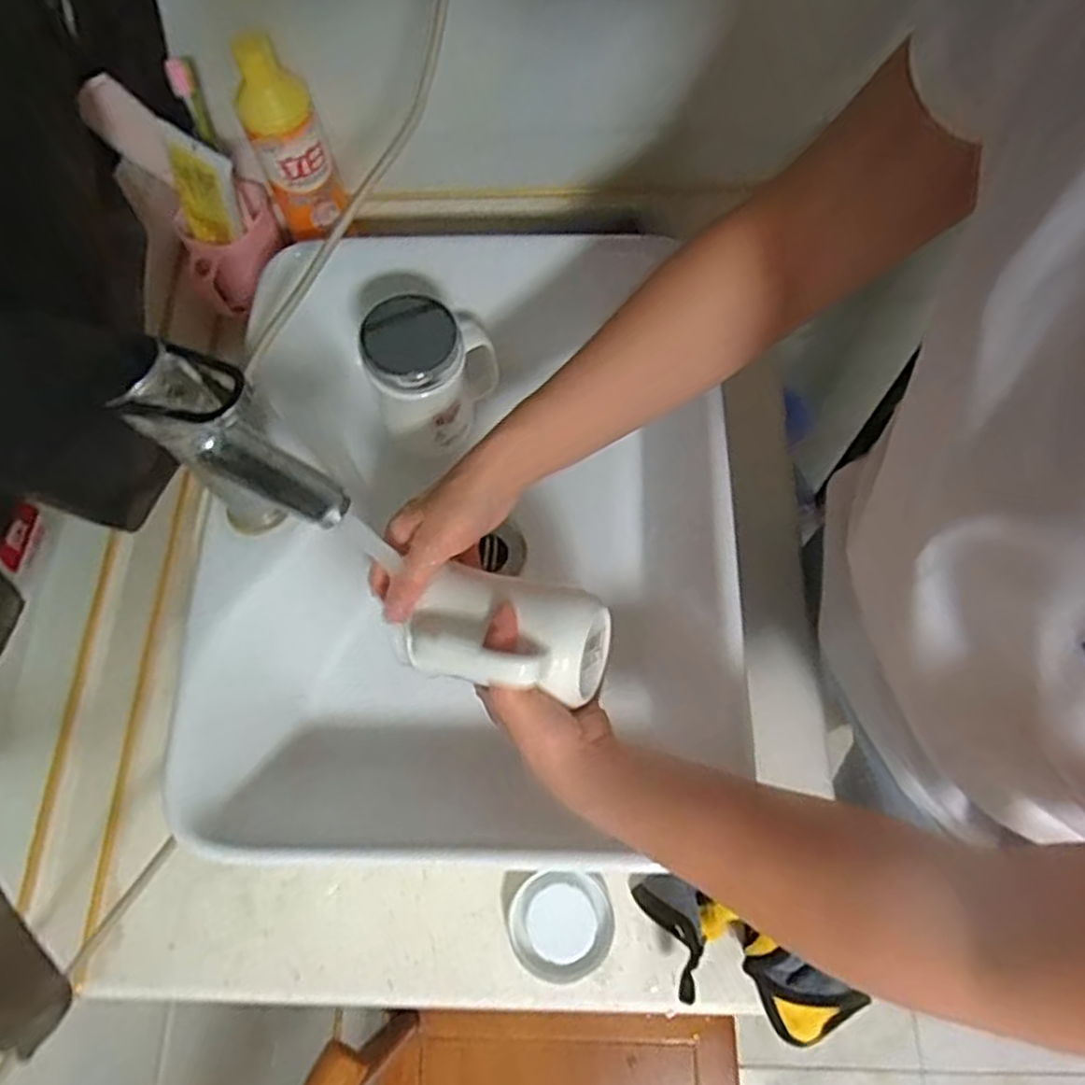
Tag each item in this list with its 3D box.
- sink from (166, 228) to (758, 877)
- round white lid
[{"bbox_3d":[-0.051,-0.013,0.595,0.369,0.138,0.478,-3,68,1],"label":"sink"},{"bbox_3d":[0.013,0.278,0.545,0.074,0.019,0.072,-1,68,2],"label":"round white lid"}]

